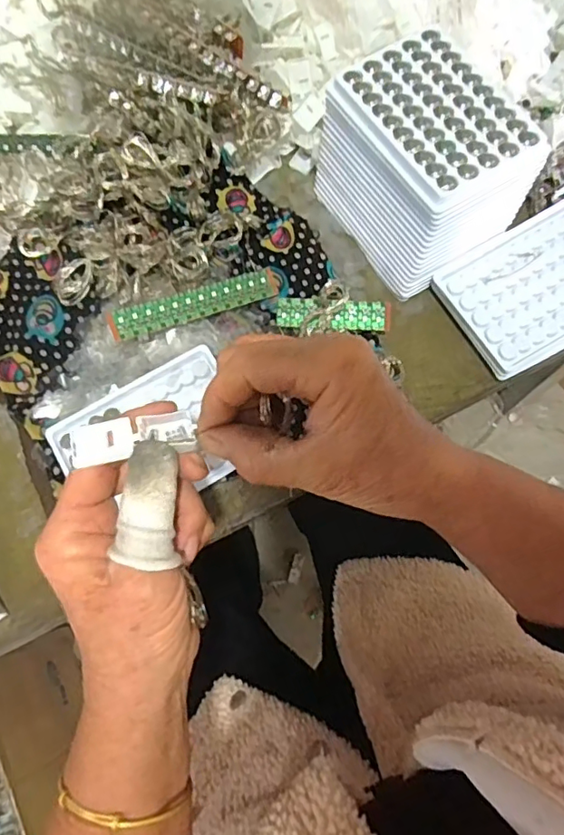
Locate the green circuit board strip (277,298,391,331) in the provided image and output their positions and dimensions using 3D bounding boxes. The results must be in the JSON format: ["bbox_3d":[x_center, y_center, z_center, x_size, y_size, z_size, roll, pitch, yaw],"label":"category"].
[{"bbox_3d":[0.039,-0.077,0.405,0.084,0.004,0.022,3,89,3],"label":"green circuit board strip"}]

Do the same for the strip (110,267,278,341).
[{"bbox_3d":[-0.063,-0.085,0.400,0.126,0.004,0.022,-21,91,-16],"label":"strip"}]

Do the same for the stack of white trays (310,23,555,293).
[{"bbox_3d":[0.098,-0.184,0.390,0.099,0.083,0.132,-36,75,-9],"label":"stack of white trays"}]

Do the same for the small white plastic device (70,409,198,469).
[{"bbox_3d":[-0.068,0.010,0.249,0.055,0.004,0.020,-6,73,-4],"label":"small white plastic device"}]

